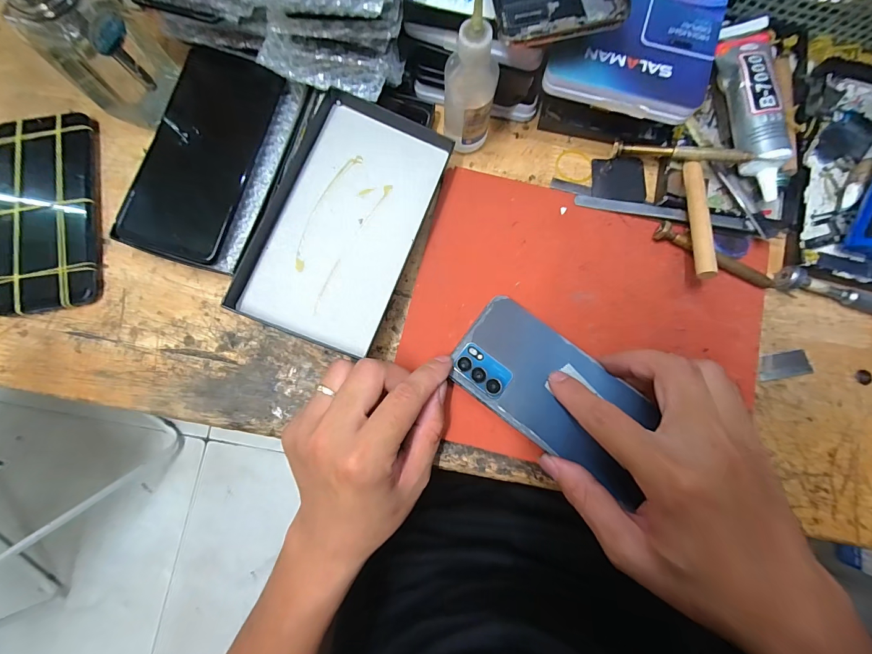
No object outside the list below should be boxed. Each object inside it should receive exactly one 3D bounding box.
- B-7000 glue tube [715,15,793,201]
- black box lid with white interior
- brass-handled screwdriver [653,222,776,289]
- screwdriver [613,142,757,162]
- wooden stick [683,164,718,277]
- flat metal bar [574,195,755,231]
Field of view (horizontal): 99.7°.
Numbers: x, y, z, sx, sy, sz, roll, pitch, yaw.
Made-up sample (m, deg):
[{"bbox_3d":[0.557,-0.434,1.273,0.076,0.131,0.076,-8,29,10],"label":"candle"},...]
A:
[{"bbox_3d":[0.230,-0.165,0.273,0.038,0.030,0.141,-2,81,-1],"label":"B-7000 glue tube"},{"bbox_3d":[-0.063,-0.074,0.264,0.100,0.030,0.170,20,82,3],"label":"black box lid with white interior"},{"bbox_3d":[0.207,-0.052,0.272,0.091,0.010,0.010,28,82,4],"label":"brass-handled screwdriver"},{"bbox_3d":[0.180,-0.129,0.273,0.091,0.013,0.010,12,84,18],"label":"screwdriver"},{"bbox_3d":[0.186,-0.078,0.259,0.010,0.010,0.096,8,70,0],"label":"wooden stick"},{"bbox_3d":[0.170,-0.088,0.278,0.126,0.005,0.011,11,85,7],"label":"flat metal bar"}]

